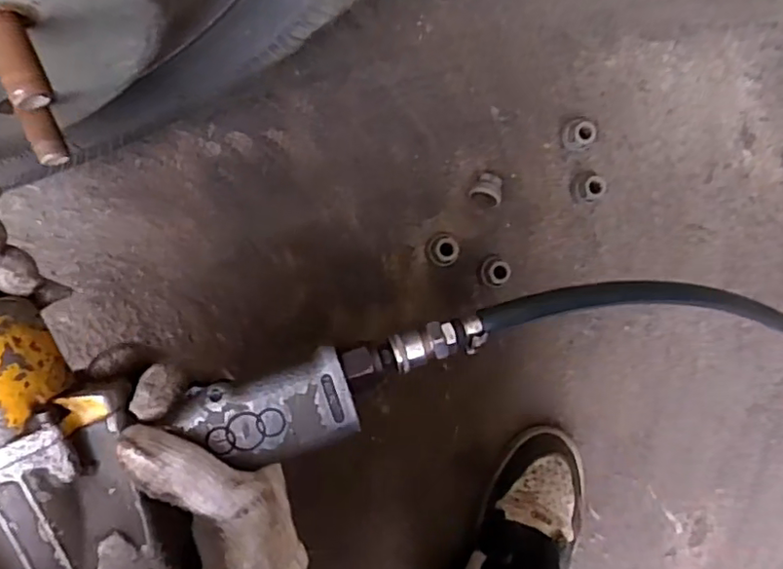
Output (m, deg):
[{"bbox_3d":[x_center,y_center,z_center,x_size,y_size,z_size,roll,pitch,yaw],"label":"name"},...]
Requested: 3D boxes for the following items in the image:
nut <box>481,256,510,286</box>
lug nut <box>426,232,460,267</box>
[{"bbox_3d":[0.101,-0.013,0.587,0.026,0.025,0.028,1,91,-7],"label":"nut"},{"bbox_3d":[0.049,-0.034,0.577,0.030,0.020,0.033,9,91,-7],"label":"lug nut"}]

